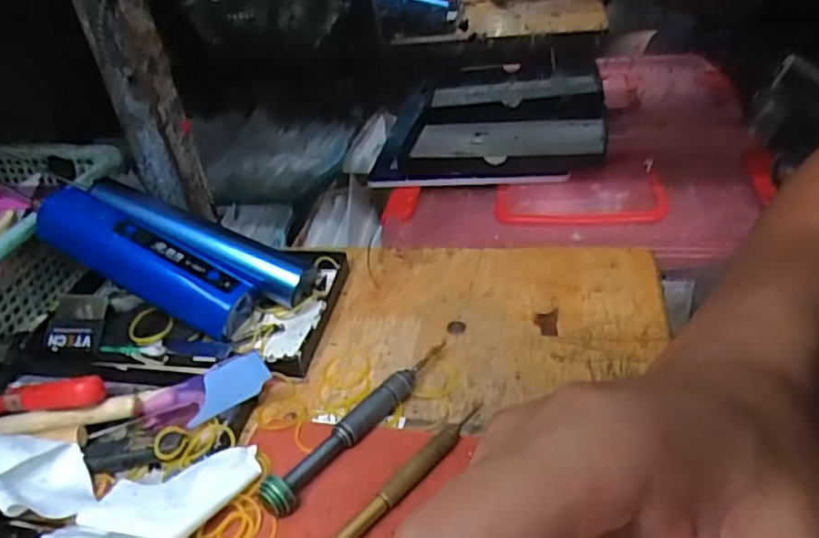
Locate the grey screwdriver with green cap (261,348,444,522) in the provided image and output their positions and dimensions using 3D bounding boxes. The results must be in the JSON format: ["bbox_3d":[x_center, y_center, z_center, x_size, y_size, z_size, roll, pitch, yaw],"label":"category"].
[{"bbox_3d":[-0.024,0.071,0.315,0.018,0.019,0.123,20,44,34],"label":"grey screwdriver with green cap"}]

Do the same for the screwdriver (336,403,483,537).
[{"bbox_3d":[-0.002,0.092,0.284,0.011,0.013,0.112,23,45,36],"label":"screwdriver"}]

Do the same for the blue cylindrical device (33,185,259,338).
[{"bbox_3d":[-0.159,-0.007,0.392,0.132,0.035,0.039,30,41,-1],"label":"blue cylindrical device"}]

